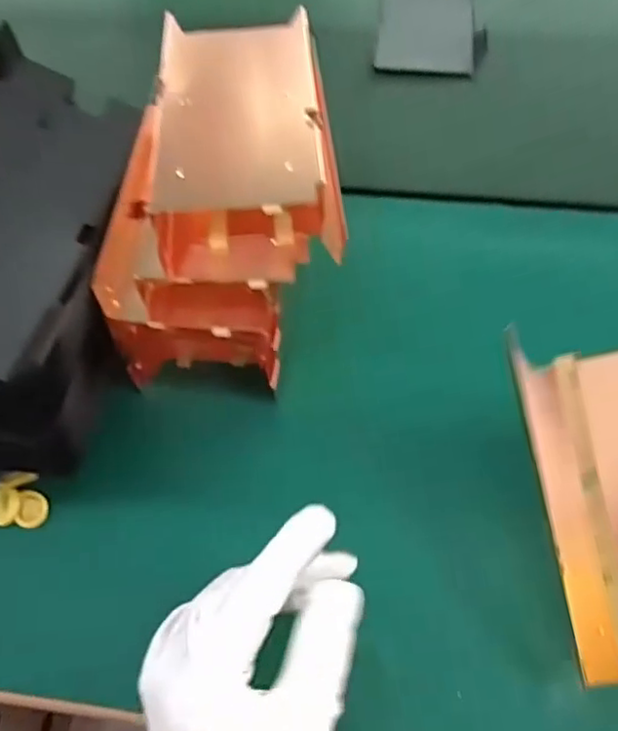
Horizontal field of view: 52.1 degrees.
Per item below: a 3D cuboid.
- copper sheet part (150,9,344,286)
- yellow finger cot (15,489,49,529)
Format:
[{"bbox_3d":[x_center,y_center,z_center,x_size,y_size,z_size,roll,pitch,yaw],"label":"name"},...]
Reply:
[{"bbox_3d":[-0.033,-0.122,0.331,0.088,0.025,0.159,-5,61,0],"label":"copper sheet part"},{"bbox_3d":[-0.149,0.078,0.342,0.016,0.005,0.020,0,61,3],"label":"yellow finger cot"}]

